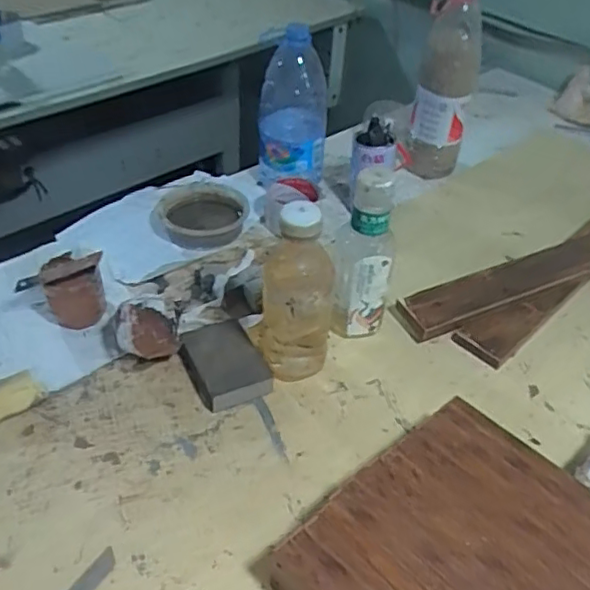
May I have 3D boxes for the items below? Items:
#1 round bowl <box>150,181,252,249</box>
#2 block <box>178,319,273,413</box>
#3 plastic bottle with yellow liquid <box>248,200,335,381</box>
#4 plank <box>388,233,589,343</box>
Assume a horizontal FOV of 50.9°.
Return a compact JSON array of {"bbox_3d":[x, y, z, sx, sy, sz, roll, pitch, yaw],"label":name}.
[{"bbox_3d":[-0.136,-0.119,0.884,0.131,0.037,0.146,-3,42,-8],"label":"round bowl"},{"bbox_3d":[-0.077,0.073,0.665,0.071,0.031,0.108,-18,46,-23],"label":"block"},{"bbox_3d":[-0.002,-0.002,0.616,0.078,0.205,0.069,3,42,-1],"label":"plastic bottle with yellow liquid"},{"bbox_3d":[0.333,-0.035,0.799,0.461,0.017,0.063,-17,58,-22],"label":"plank"}]

